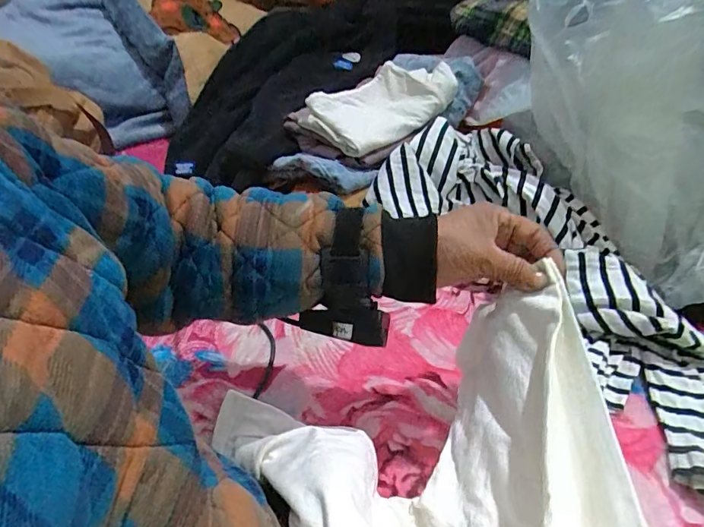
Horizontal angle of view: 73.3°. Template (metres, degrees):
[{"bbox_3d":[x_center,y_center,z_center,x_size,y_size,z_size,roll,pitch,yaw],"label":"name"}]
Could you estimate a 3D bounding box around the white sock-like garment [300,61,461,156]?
[{"bbox_3d":[0.044,-0.224,0.664,0.209,0.038,0.119,-34,53,-24],"label":"white sock-like garment"}]

